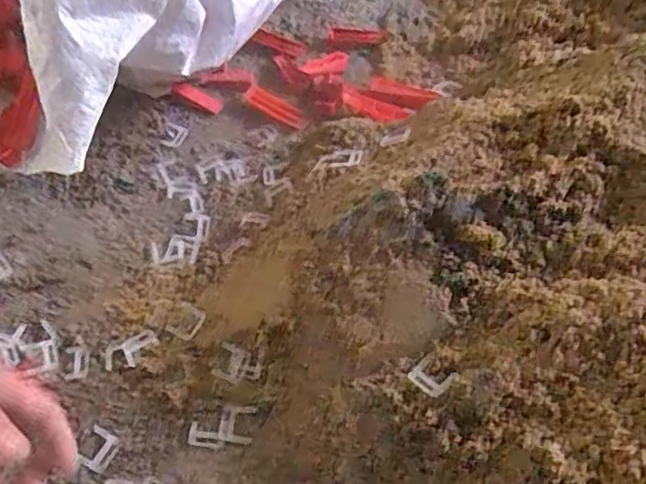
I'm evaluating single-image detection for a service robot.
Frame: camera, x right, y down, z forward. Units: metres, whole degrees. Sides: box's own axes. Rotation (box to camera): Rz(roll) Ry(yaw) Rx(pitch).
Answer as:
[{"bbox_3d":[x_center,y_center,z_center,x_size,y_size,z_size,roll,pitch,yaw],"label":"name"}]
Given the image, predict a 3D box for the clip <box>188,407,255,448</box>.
[{"bbox_3d":[-0.089,0.162,0.538,0.054,0.005,0.035,4,58,0],"label":"clip"}]

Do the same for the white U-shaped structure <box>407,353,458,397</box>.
[{"bbox_3d":[0.087,0.107,0.490,0.028,0.004,0.030,-46,63,-6],"label":"white U-shaped structure"}]

